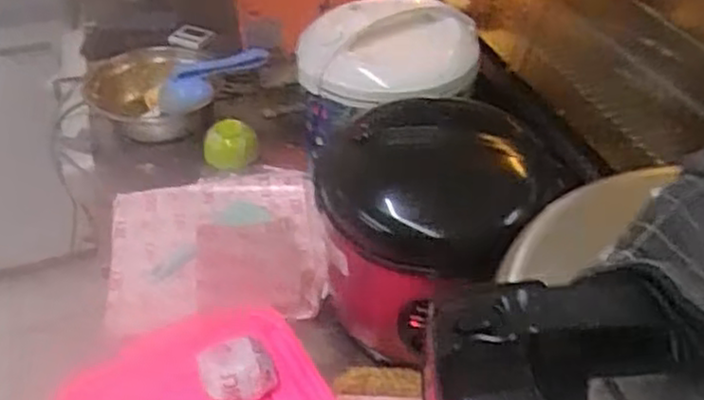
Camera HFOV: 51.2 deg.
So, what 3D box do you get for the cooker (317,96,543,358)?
[{"bbox_3d":[0.084,0.033,0.851,0.196,0.237,0.201,-1,41,1],"label":"cooker"}]

